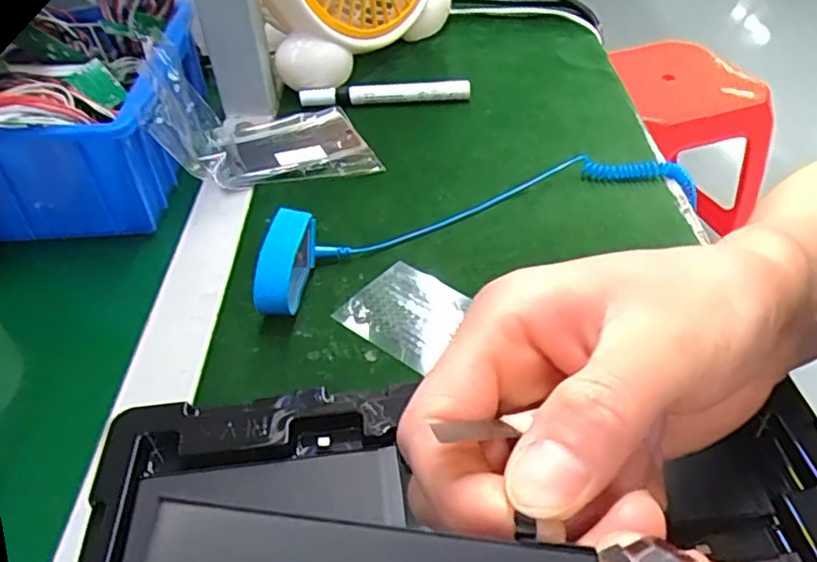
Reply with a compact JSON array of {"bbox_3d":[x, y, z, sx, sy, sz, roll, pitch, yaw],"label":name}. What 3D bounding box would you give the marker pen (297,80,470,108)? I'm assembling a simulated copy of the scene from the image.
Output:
[{"bbox_3d":[-0.020,-0.158,0.538,0.141,0.019,0.012,-5,43,-2],"label":"marker pen"}]

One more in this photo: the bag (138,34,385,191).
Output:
[{"bbox_3d":[-0.109,-0.126,0.460,0.146,0.090,0.107,-16,45,-14],"label":"bag"}]

